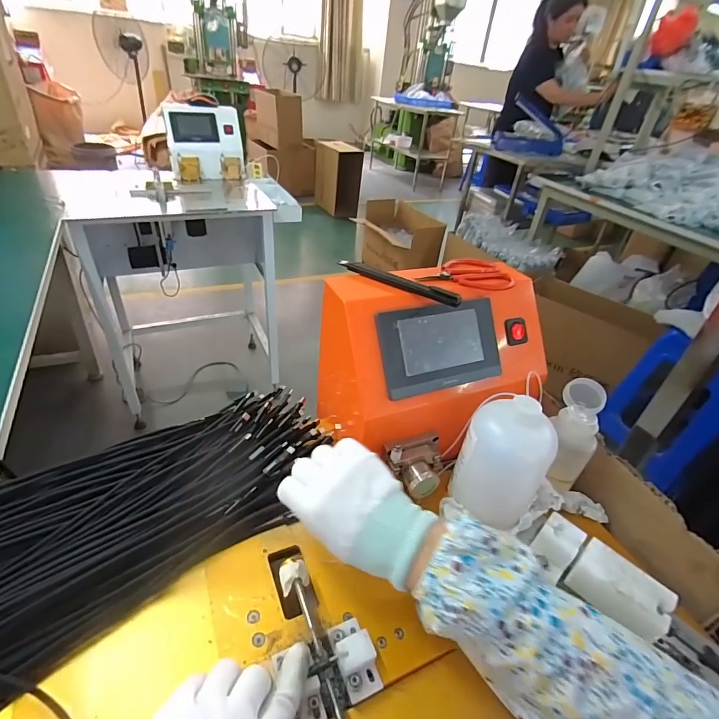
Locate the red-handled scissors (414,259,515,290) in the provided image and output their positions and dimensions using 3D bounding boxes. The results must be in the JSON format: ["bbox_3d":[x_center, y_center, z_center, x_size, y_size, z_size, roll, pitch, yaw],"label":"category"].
[{"bbox_3d":[0.115,-0.096,0.458,0.109,0.013,0.053,-4,38,-15],"label":"red-handled scissors"}]

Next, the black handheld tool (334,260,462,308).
[{"bbox_3d":[0.039,-0.080,0.414,0.132,0.010,0.010,22,39,19],"label":"black handheld tool"}]

